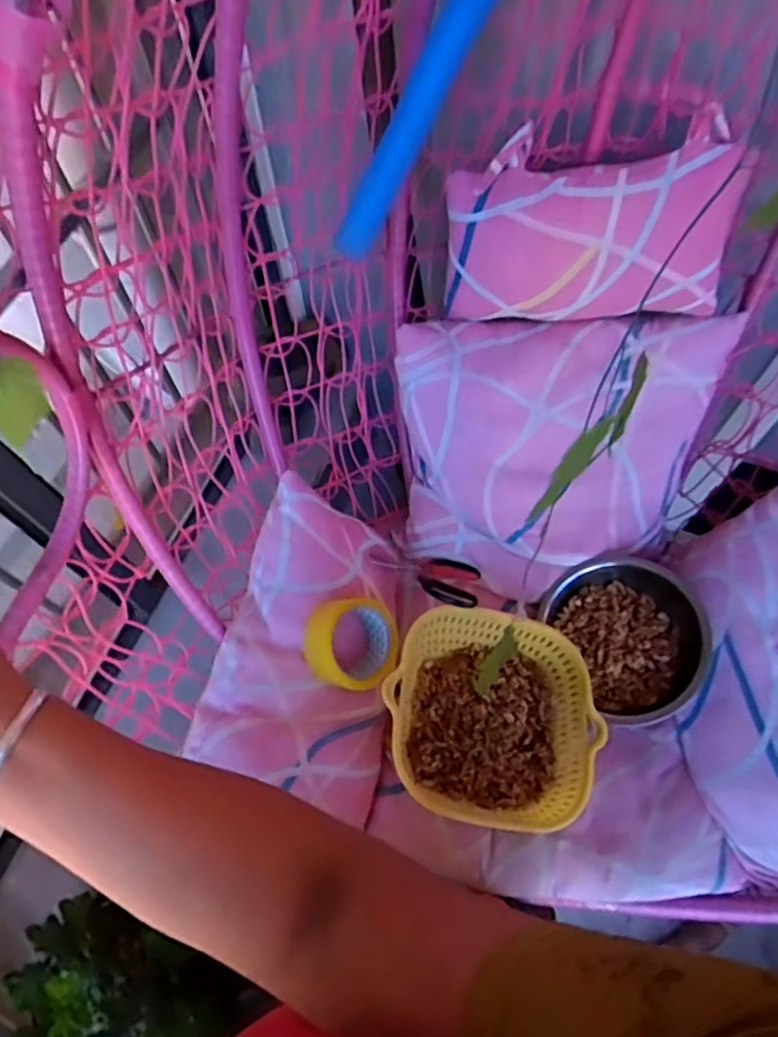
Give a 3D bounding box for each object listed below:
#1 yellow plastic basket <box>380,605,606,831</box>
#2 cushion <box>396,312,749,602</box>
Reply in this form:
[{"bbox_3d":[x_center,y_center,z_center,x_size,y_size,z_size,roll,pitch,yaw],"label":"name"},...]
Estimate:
[{"bbox_3d":[0.121,0.226,0.744,0.233,0.099,0.232,10,67,4],"label":"yellow plastic basket"},{"bbox_3d":[0.217,-0.064,0.859,0.397,0.110,0.389,1,106,6],"label":"cushion"}]

